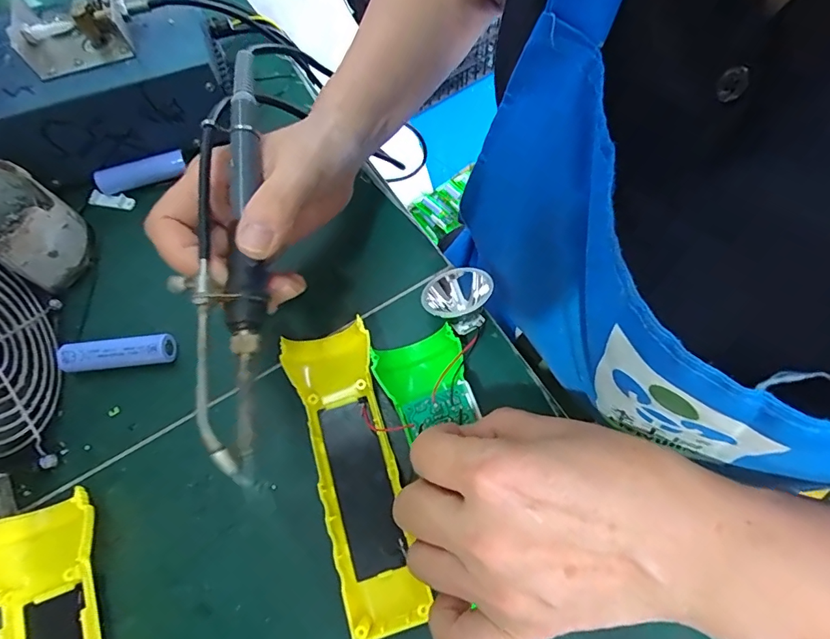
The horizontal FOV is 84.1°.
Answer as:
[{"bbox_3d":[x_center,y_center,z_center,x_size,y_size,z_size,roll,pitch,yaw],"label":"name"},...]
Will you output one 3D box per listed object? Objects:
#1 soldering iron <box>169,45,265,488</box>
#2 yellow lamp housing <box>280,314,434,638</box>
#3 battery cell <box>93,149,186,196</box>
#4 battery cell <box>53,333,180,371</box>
[{"bbox_3d":[-0.089,-0.036,0.214,0.031,0.019,0.211,-4,79,0],"label":"soldering iron"},{"bbox_3d":[-0.034,0.079,0.257,0.049,0.029,0.163,-17,67,-5],"label":"yellow lamp housing"},{"bbox_3d":[-0.204,-0.109,0.346,0.064,0.018,0.015,-21,67,-7],"label":"battery cell"},{"bbox_3d":[-0.187,0.022,0.291,0.068,0.019,0.017,-6,66,0],"label":"battery cell"}]

